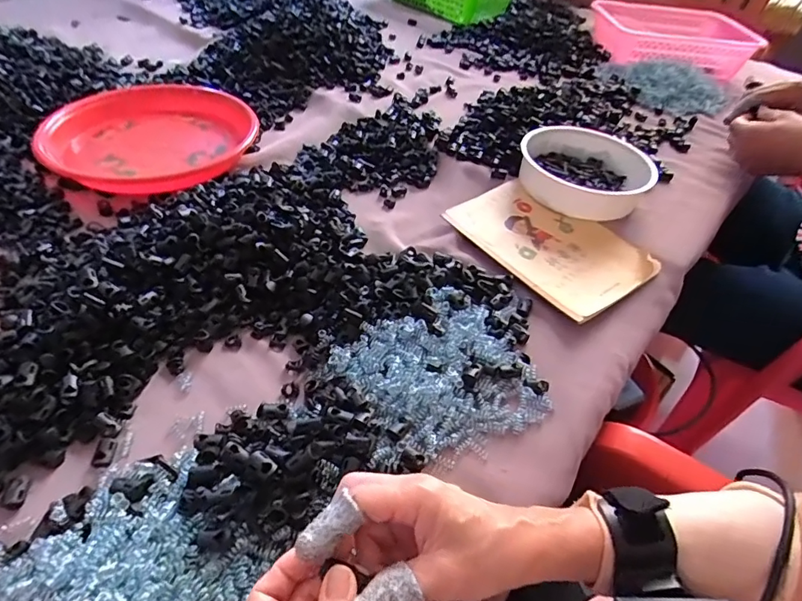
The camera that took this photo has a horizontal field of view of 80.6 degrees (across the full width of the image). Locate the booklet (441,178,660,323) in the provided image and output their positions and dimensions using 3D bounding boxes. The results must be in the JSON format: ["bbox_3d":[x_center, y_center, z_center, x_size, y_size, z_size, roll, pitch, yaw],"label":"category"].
[{"bbox_3d":[0.168,-0.069,0.540,0.140,0.017,0.204,-27,55,-28],"label":"booklet"}]

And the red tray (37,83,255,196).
[{"bbox_3d":[-0.315,-0.215,0.611,0.237,0.044,0.203,-6,47,-11],"label":"red tray"}]

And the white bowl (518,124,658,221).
[{"bbox_3d":[0.230,-0.166,0.609,0.171,0.046,0.161,-28,55,-29],"label":"white bowl"}]

